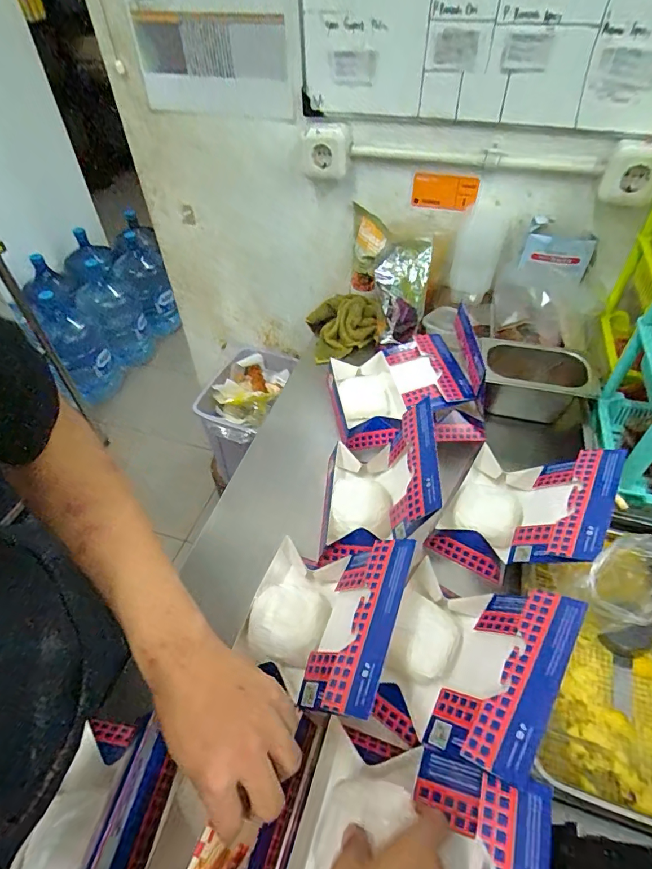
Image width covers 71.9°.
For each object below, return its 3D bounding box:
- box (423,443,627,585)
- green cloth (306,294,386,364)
[{"bbox_3d":[0.253,0.093,0.587,0.167,0.136,0.182,26,54,23],"label":"box"},{"bbox_3d":[0.029,-0.218,0.900,0.135,0.087,0.154,-16,50,-13],"label":"green cloth"}]

